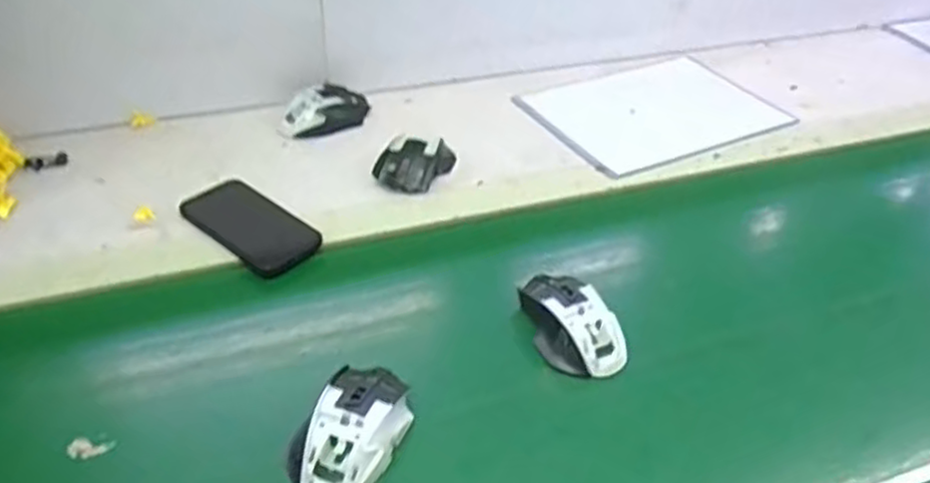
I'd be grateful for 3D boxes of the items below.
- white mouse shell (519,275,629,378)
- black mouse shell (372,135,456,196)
[{"bbox_3d":[0.096,0.070,0.661,0.069,0.036,0.115,-13,45,-18],"label":"white mouse shell"},{"bbox_3d":[-0.057,-0.089,0.820,0.067,0.039,0.095,22,45,18],"label":"black mouse shell"}]

